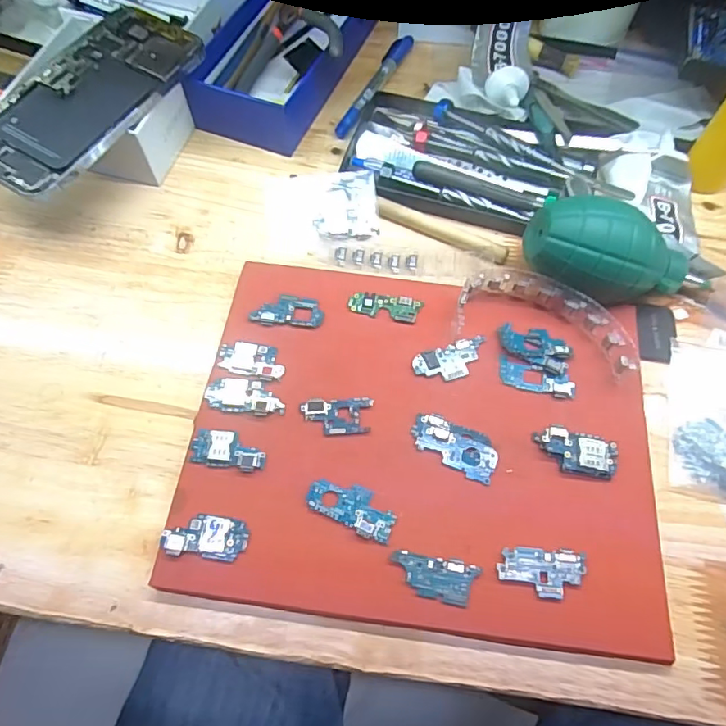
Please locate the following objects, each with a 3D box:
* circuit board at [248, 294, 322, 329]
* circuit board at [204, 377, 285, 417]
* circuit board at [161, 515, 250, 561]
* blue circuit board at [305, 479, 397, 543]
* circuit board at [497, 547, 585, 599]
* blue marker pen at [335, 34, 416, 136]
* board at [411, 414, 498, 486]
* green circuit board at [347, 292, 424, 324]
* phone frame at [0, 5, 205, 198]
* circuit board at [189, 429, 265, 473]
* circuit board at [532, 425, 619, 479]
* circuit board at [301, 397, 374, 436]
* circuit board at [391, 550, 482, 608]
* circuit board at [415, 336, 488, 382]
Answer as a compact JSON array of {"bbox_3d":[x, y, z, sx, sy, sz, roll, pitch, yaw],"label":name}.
[{"bbox_3d":[-0.046,-0.032,0.308,0.043,0.004,0.021,3,64,0],"label":"circuit board"},{"bbox_3d":[-0.065,0.018,0.282,0.043,0.004,0.020,7,64,2],"label":"circuit board"},{"bbox_3d":[-0.077,0.086,0.250,0.041,0.004,0.020,7,64,2],"label":"circuit board"},{"bbox_3d":[-0.005,0.073,0.259,0.045,0.004,0.021,25,66,10],"label":"blue circuit board"},{"bbox_3d":[0.087,0.102,0.247,0.042,0.004,0.022,2,64,0],"label":"circuit board"},{"bbox_3d":[0.010,-0.229,0.416,0.014,0.011,0.131,24,66,10],"label":"blue marker pen"},{"bbox_3d":[0.050,0.044,0.275,0.047,0.004,0.024,24,66,10],"label":"board"},{"bbox_3d":[0.014,-0.036,0.312,0.044,0.004,0.016,8,65,3],"label":"green circuit board"},{"bbox_3d":[-0.183,-0.177,0.334,0.082,0.010,0.157,28,67,12],"label":"phone frame"},{"bbox_3d":[-0.071,0.046,0.269,0.038,0.004,0.019,8,65,2],"label":"circuit board"},{"bbox_3d":[0.115,0.048,0.273,0.042,0.007,0.023,9,65,3],"label":"circuit board"},{"bbox_3d":[-0.014,0.029,0.280,0.038,0.004,0.021,-1,64,-2],"label":"circuit board"},{"bbox_3d":[0.034,0.103,0.245,0.041,0.004,0.019,11,65,4],"label":"circuit board"},{"bbox_3d":[0.053,-0.002,0.297,0.046,0.004,0.020,-19,66,-10],"label":"circuit board"}]

